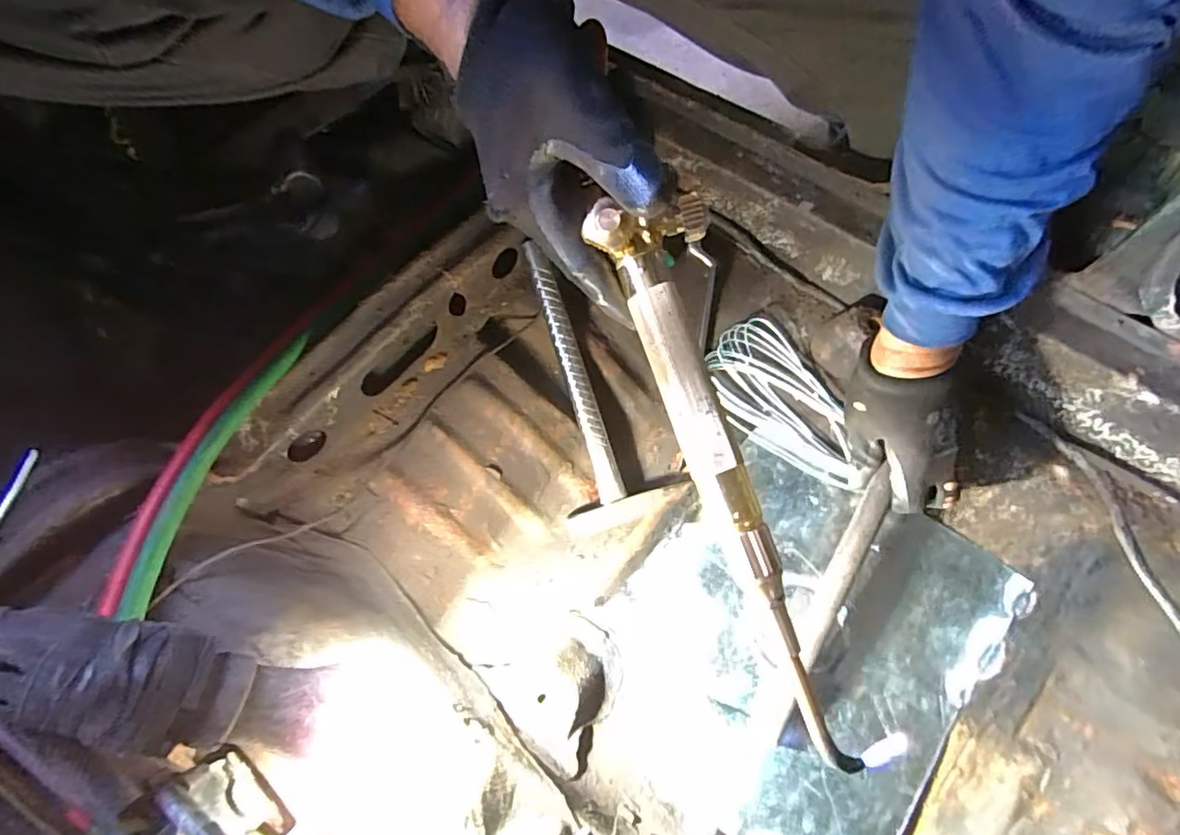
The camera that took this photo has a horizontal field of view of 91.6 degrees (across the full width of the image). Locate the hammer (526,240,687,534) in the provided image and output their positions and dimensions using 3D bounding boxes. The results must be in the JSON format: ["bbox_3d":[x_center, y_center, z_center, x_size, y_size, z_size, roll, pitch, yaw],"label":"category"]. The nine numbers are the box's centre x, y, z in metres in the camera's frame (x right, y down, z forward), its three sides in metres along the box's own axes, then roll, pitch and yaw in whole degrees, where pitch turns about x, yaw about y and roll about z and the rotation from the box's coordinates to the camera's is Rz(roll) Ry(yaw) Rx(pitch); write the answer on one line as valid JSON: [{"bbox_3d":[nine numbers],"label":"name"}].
[{"bbox_3d":[-0.003,-0.032,0.538,0.103,0.017,0.275,-16,87,-5],"label":"hammer"}]

